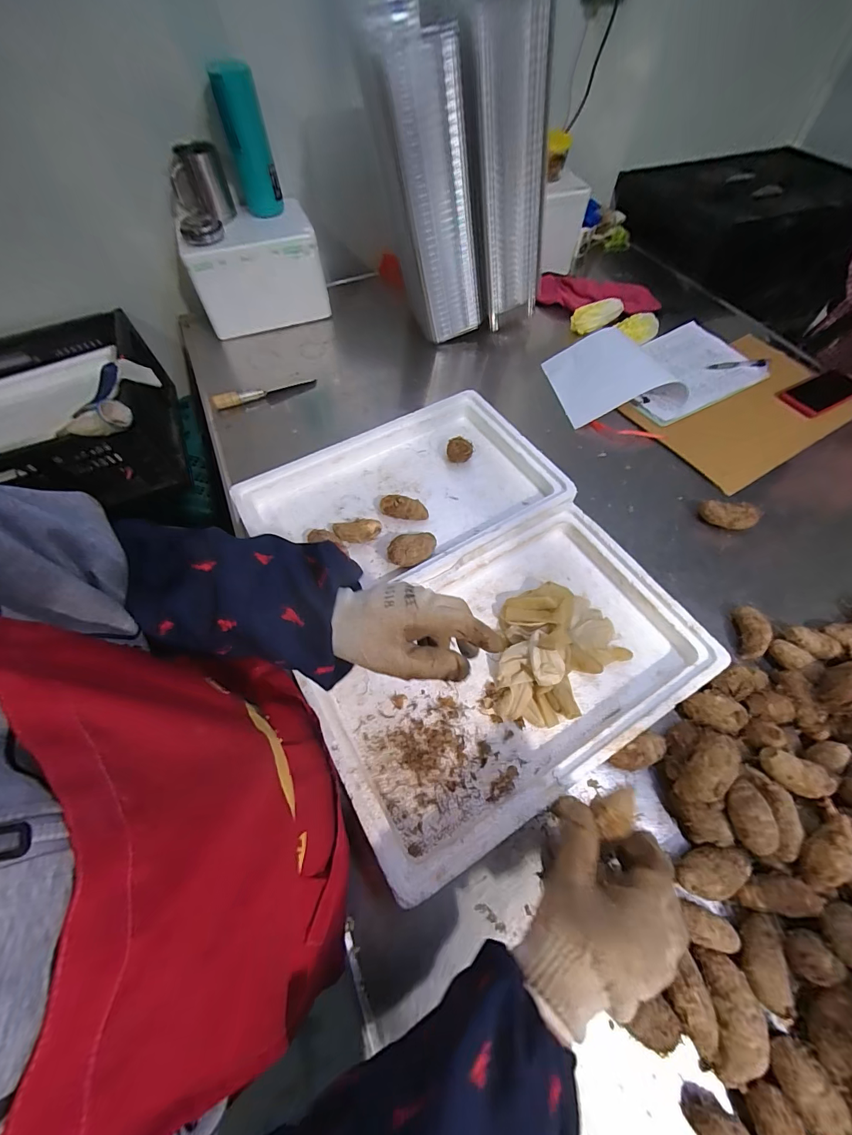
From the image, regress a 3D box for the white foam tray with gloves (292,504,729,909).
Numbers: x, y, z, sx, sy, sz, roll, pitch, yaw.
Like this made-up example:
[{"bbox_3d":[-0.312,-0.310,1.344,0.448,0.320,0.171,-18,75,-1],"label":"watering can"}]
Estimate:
[{"bbox_3d":[0.099,0.118,0.519,0.462,0.049,0.299,-29,63,-14],"label":"white foam tray with gloves"}]

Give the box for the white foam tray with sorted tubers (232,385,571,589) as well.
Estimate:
[{"bbox_3d":[-0.032,-0.111,0.660,0.468,0.059,0.297,-30,64,-15],"label":"white foam tray with sorted tubers"}]

